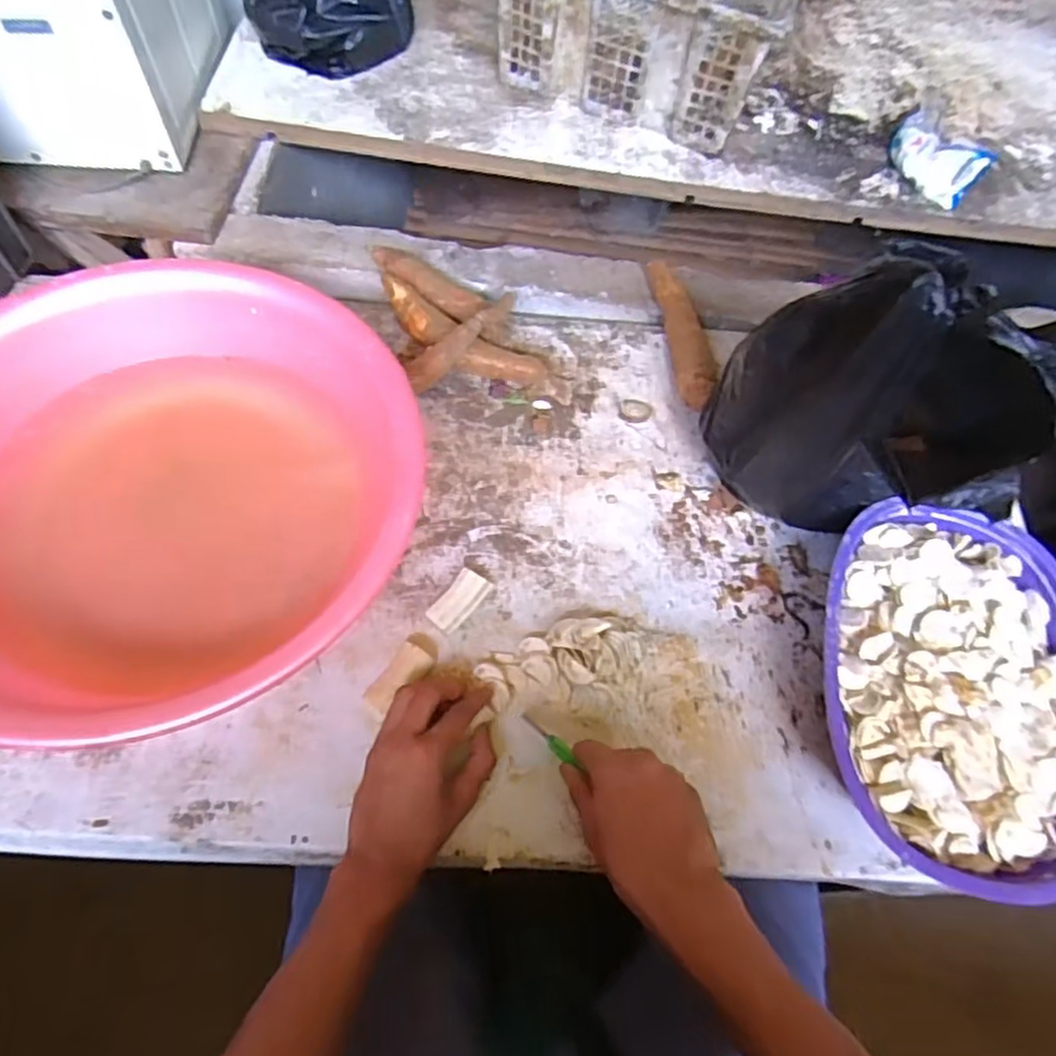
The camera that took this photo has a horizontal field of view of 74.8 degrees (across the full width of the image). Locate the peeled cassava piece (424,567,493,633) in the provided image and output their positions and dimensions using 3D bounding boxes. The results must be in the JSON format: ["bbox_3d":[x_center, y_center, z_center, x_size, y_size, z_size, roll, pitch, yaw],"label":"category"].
[{"bbox_3d":[-0.059,0.065,0.597,0.028,0.020,0.058,35,60,12],"label":"peeled cassava piece"}]

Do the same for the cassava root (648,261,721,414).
[{"bbox_3d":[0.168,-0.208,0.740,0.046,0.035,0.204,-4,62,-6],"label":"cassava root"}]

